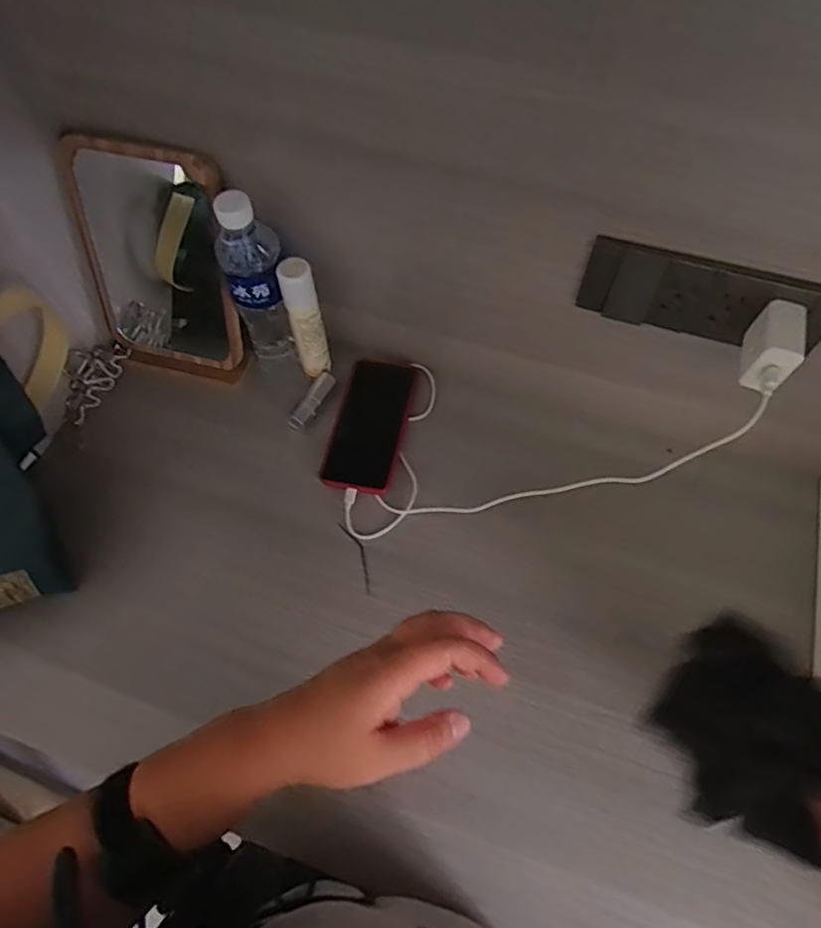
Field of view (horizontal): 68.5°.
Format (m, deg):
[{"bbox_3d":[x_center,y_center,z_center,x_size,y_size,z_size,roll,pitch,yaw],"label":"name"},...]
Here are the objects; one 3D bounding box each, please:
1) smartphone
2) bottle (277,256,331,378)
[{"bbox_3d":[-0.043,-0.046,0.675,0.077,0.010,0.164,12,63,6],"label":"smartphone"},{"bbox_3d":[-0.112,-0.153,0.649,0.033,0.160,0.032,-12,64,-6],"label":"bottle"}]

